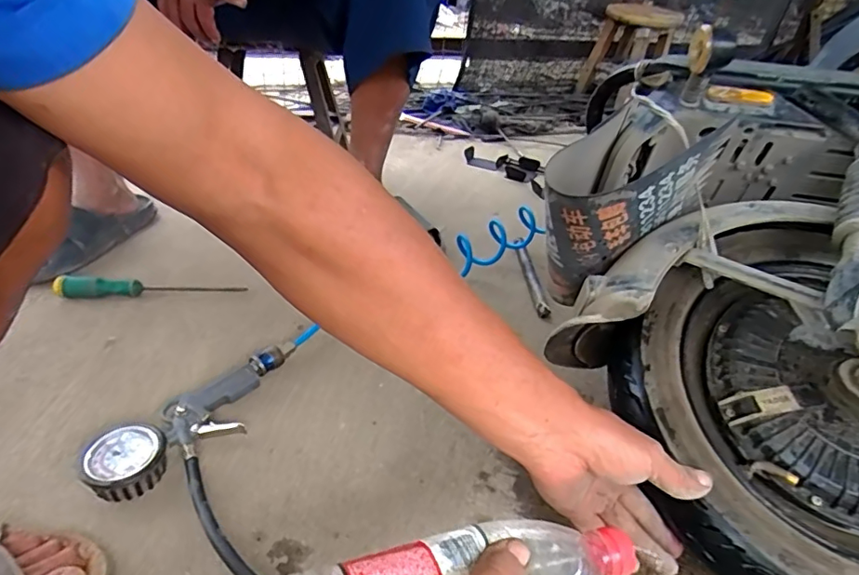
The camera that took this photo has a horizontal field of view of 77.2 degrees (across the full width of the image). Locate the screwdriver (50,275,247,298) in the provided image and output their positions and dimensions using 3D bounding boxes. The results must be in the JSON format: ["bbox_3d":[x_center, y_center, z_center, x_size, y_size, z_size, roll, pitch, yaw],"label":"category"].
[{"bbox_3d":[-0.398,-0.004,0.771,0.253,0.030,0.027,-1,30,-12],"label":"screwdriver"}]

